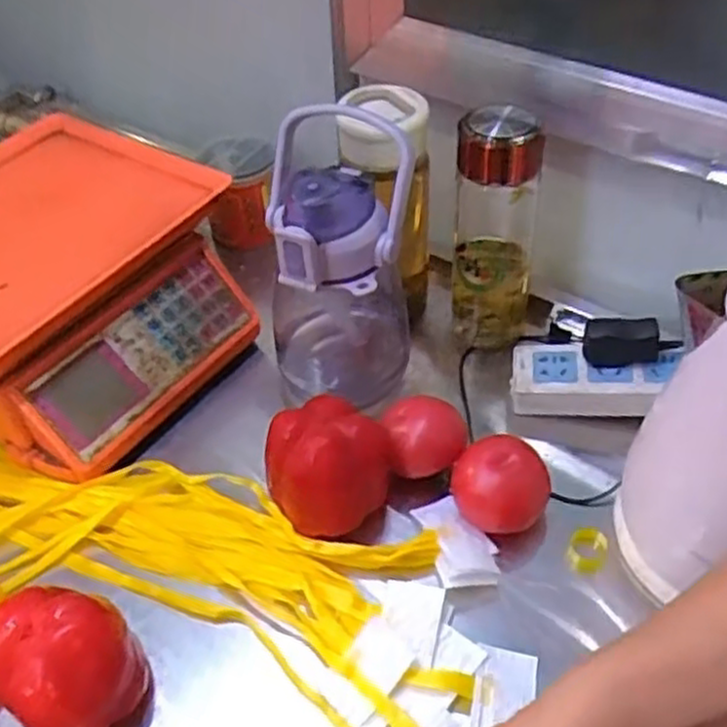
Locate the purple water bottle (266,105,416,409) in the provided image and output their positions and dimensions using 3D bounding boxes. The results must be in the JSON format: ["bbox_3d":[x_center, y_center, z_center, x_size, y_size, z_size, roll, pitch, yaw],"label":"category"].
[{"bbox_3d":[-0.021,-0.067,0.591,0.112,0.226,0.098,-4,46,-1],"label":"purple water bottle"}]

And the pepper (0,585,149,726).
[{"bbox_3d":[-0.173,0.173,0.444,0.076,0.078,0.069,25,52,25],"label":"pepper"}]

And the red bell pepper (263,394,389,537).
[{"bbox_3d":[-0.027,0.072,0.548,0.084,0.073,0.075,-24,49,-19],"label":"red bell pepper"}]

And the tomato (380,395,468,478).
[{"bbox_3d":[0.045,0.058,0.574,0.056,0.055,0.049,-11,46,-8],"label":"tomato"}]

